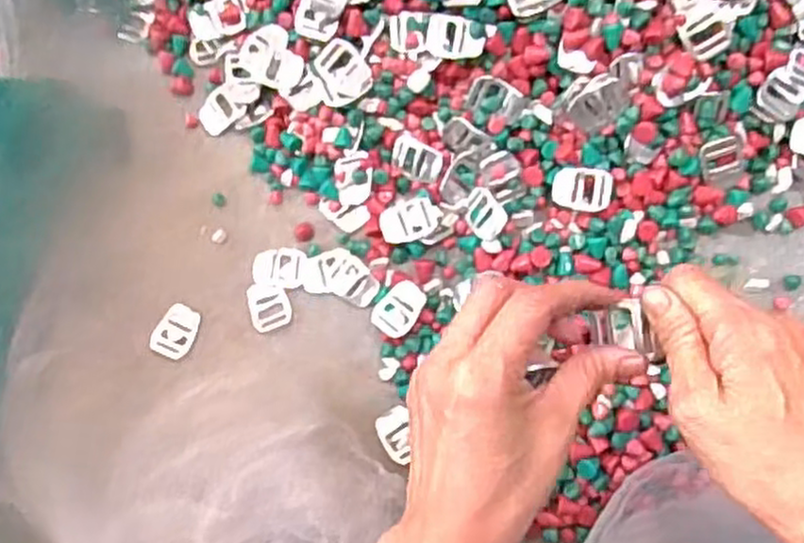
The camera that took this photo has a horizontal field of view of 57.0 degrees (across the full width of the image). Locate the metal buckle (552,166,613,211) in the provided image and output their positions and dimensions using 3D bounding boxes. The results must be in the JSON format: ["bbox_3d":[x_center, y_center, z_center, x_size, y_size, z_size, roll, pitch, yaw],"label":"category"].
[{"bbox_3d":[0.127,-0.058,0.521,0.041,0.004,0.030,9,100,14],"label":"metal buckle"}]

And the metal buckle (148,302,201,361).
[{"bbox_3d":[-0.170,0.045,0.557,0.030,0.004,0.040,22,68,3],"label":"metal buckle"}]

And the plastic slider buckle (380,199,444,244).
[{"bbox_3d":[0.006,-0.036,0.541,0.043,0.011,0.030,-26,82,3],"label":"plastic slider buckle"}]

